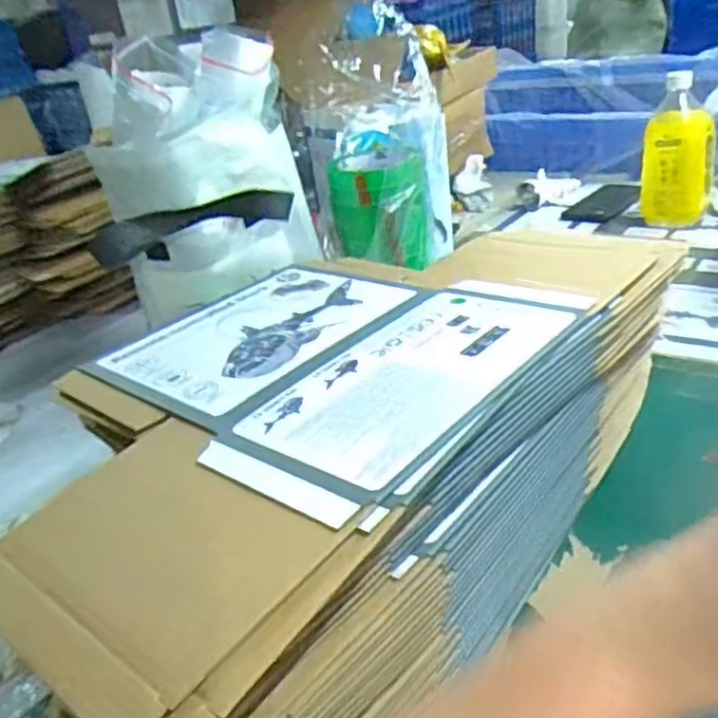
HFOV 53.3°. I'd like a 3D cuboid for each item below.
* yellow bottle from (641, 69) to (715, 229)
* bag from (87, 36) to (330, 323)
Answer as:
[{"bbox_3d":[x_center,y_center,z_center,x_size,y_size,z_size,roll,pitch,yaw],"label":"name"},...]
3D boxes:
[{"bbox_3d":[0.420,-0.269,0.940,0.085,0.182,0.065,6,31,25],"label":"yellow bottle"},{"bbox_3d":[-0.135,-0.147,0.610,0.167,0.211,0.115,-5,28,5],"label":"bag"}]

